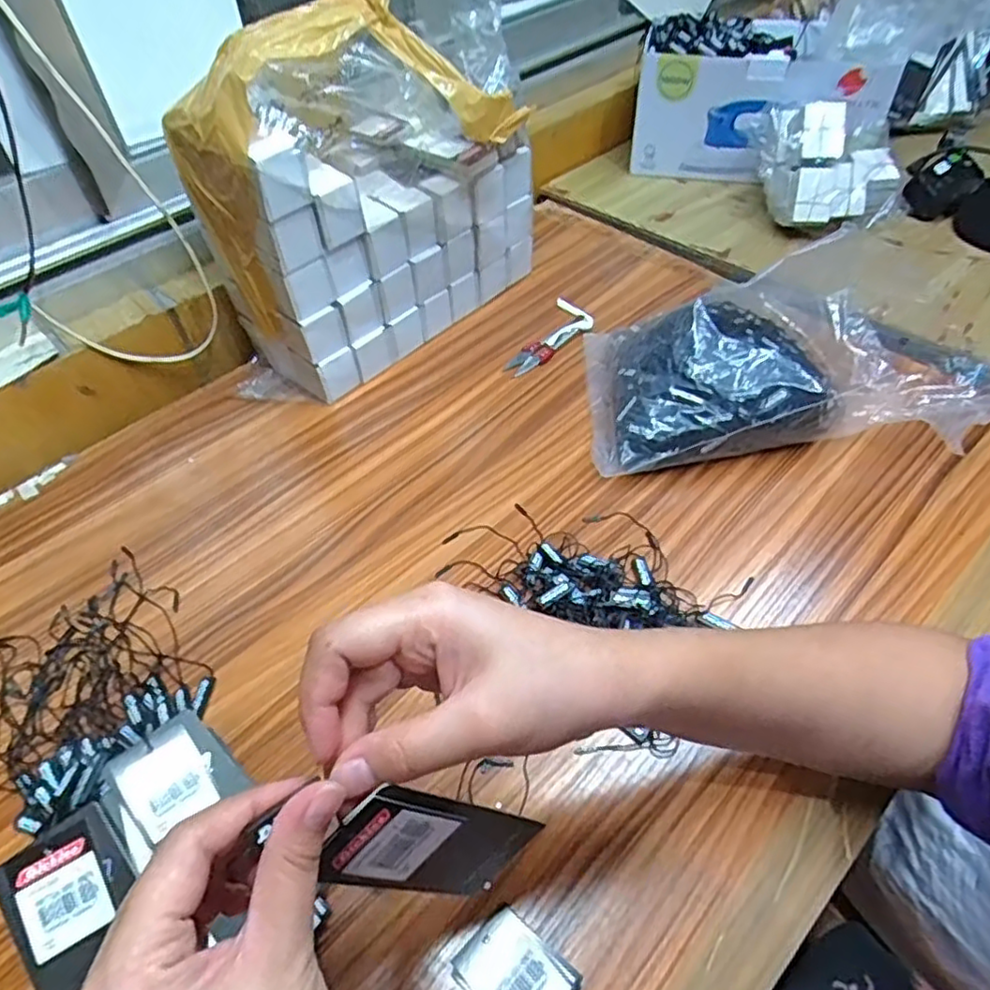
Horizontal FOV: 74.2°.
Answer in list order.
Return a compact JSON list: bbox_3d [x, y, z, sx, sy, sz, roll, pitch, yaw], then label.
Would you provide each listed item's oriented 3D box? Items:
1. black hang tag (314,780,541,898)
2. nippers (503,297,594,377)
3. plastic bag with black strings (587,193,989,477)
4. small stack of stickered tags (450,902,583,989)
[{"bbox_3d":[-0.023,0.134,0.248,0.046,0.089,0.004,-50,37,7],"label":"black hang tag"},{"bbox_3d":[0.056,-0.149,0.627,0.045,0.014,0.110,24,56,21],"label":"nippers"},{"bbox_3d":[0.239,-0.109,0.530,0.320,0.095,0.158,-4,50,0],"label":"plastic bag with black strings"},{"bbox_3d":[0.010,0.235,0.320,0.053,0.004,0.042,33,59,26],"label":"small stack of stickered tags"}]

